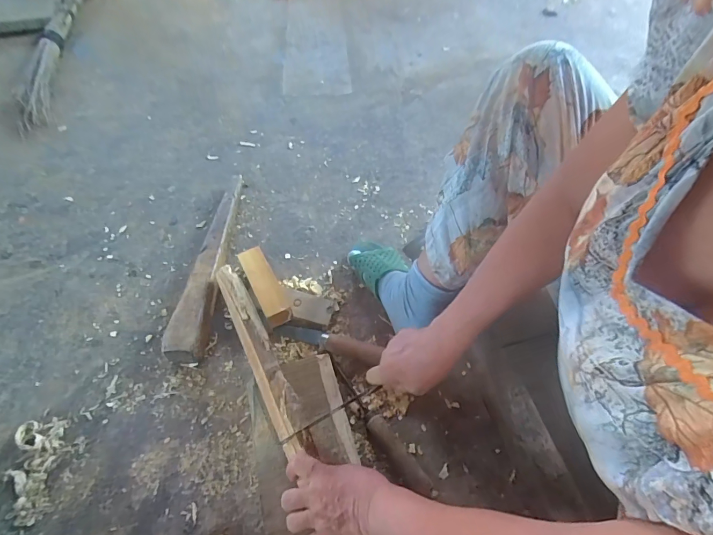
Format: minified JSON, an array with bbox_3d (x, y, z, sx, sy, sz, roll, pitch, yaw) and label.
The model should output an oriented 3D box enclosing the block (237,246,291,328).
[{"bbox_3d":[-0.158,0.027,0.658,0.044,0.048,0.150,-24,57,-16],"label":"block"}]

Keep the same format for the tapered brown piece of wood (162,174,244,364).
[{"bbox_3d":[-0.258,-0.031,0.710,0.056,0.056,0.425,1,54,1],"label":"tapered brown piece of wood"}]

